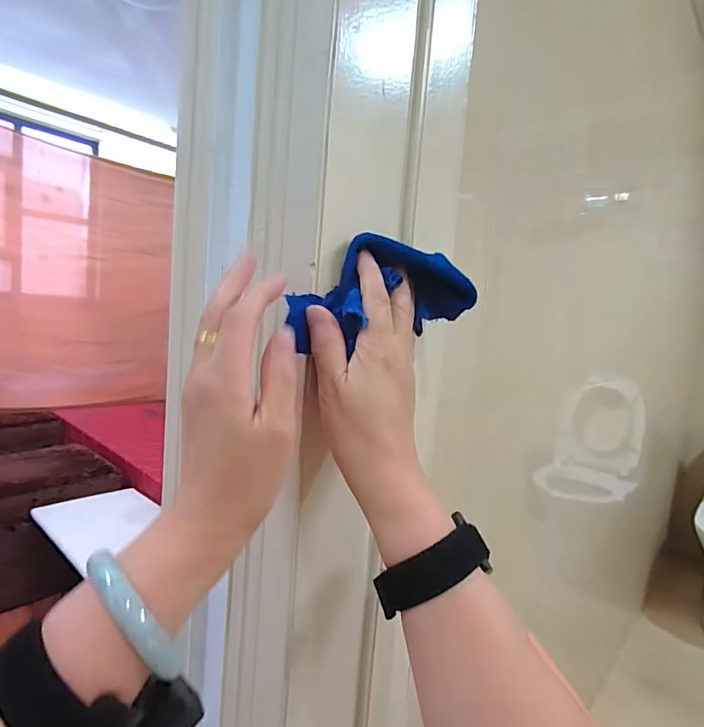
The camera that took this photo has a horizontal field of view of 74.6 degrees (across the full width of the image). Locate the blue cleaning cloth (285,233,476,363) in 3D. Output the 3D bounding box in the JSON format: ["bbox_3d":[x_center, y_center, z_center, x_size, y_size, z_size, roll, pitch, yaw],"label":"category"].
[{"bbox_3d":[0.024,-0.052,0.310,0.140,0.066,0.036,-14,14,-29],"label":"blue cleaning cloth"}]

